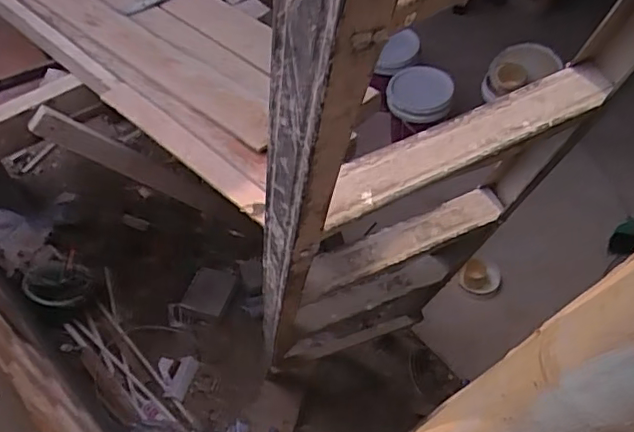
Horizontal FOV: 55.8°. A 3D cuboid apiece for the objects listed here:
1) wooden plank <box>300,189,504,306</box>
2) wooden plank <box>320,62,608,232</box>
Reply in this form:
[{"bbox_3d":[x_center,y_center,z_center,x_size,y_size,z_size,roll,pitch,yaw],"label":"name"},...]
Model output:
[{"bbox_3d":[0.163,0.055,1.165,0.421,0.051,0.072,-21,54,-12],"label":"wooden plank"},{"bbox_3d":[0.194,-0.099,0.782,0.420,0.033,0.070,-23,54,-13],"label":"wooden plank"}]

